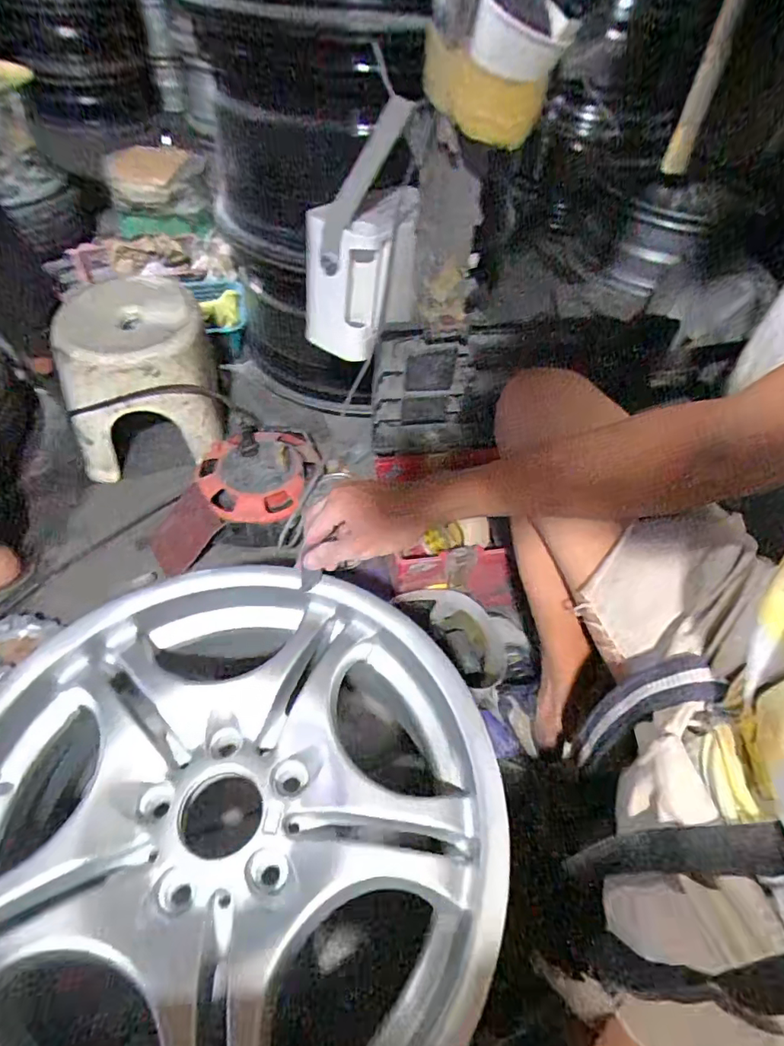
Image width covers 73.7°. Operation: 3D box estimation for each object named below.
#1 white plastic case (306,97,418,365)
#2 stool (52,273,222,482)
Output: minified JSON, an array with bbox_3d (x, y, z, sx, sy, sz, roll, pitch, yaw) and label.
[{"bbox_3d":[-0.037,-0.348,0.652,0.143,0.248,0.120,-3,51,-8],"label":"white plastic case"},{"bbox_3d":[-0.430,-0.248,0.894,0.242,0.230,0.222,-16,54,-18],"label":"stool"}]

